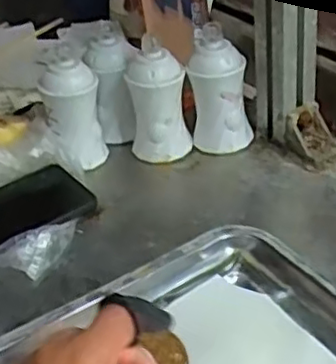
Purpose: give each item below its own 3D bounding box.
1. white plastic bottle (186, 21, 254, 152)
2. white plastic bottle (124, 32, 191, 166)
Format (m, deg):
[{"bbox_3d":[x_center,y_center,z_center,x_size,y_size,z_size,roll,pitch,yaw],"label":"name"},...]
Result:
[{"bbox_3d":[0.051,-0.086,0.644,0.057,0.106,0.050,-1,38,12],"label":"white plastic bottle"},{"bbox_3d":[-0.010,-0.073,0.641,0.057,0.099,0.047,-9,37,2],"label":"white plastic bottle"}]

